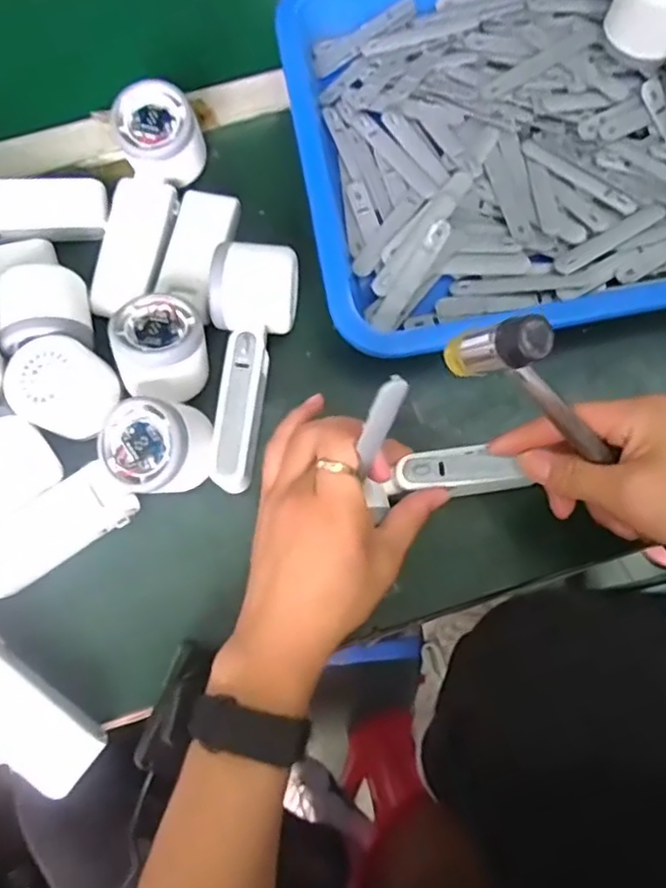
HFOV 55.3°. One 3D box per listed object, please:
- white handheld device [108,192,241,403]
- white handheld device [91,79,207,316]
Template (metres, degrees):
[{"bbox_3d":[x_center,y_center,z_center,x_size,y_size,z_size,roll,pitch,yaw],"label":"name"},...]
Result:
[{"bbox_3d":[-0.105,-0.111,0.433,0.058,0.045,0.164,6,73,3],"label":"white handheld device"},{"bbox_3d":[-0.138,-0.173,0.465,0.057,0.047,0.166,13,87,5],"label":"white handheld device"}]

